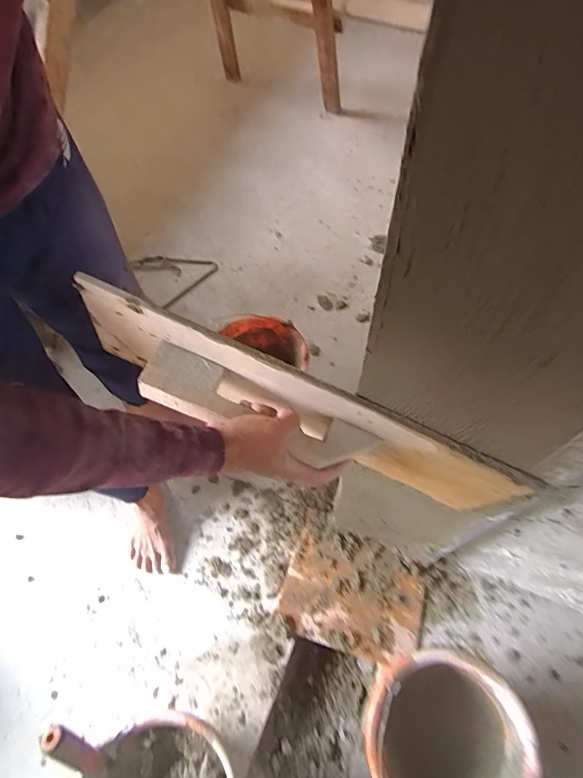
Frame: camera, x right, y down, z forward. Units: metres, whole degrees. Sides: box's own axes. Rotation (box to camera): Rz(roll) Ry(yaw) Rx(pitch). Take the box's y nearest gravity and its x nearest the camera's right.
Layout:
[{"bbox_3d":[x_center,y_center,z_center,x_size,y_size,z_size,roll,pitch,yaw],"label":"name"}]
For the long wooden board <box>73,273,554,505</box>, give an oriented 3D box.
[{"bbox_3d":[-0.005,0.037,0.473,0.486,0.142,0.063,24,65,-2],"label":"long wooden board"}]

